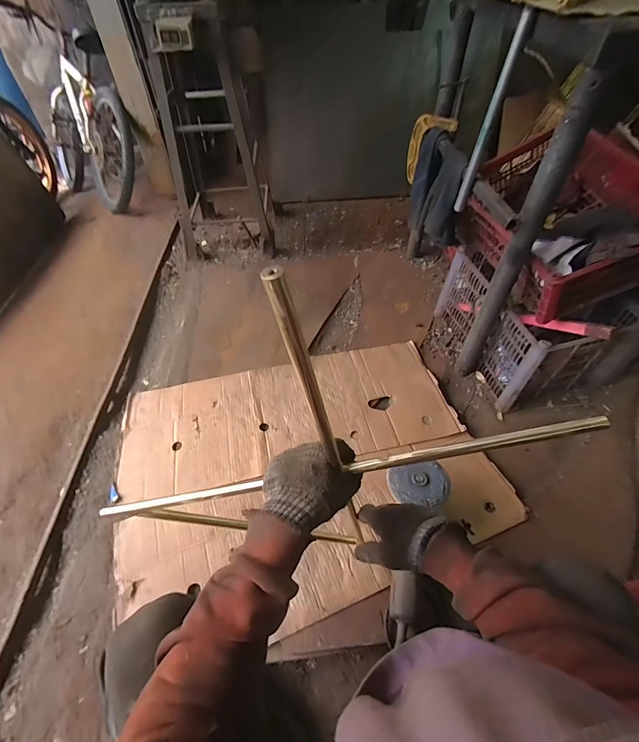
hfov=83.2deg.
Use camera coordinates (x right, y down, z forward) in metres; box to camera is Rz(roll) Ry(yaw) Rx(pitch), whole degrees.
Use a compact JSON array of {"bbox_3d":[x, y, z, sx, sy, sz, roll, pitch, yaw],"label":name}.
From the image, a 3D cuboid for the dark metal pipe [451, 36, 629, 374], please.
[{"bbox_3d":[0.408,-0.222,0.774,0.054,0.682,0.055,20,56,18],"label":"dark metal pipe"}]

